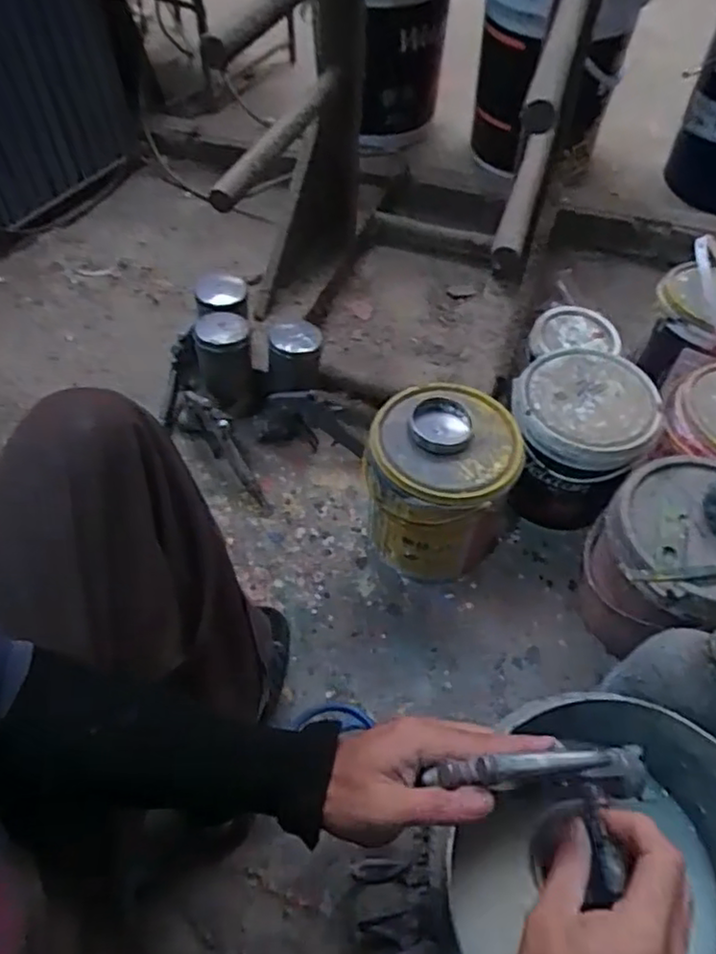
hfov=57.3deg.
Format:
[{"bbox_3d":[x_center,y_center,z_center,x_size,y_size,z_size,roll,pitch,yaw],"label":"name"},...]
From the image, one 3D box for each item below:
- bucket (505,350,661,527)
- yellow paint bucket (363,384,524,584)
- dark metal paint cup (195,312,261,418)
[{"bbox_3d":[0.287,-0.047,0.890,0.169,0.186,0.173,0,55,0],"label":"bucket"},{"bbox_3d":[0.105,0.017,0.837,0.173,0.212,0.168,0,55,0],"label":"yellow paint bucket"},{"bbox_3d":[-0.194,-0.155,0.995,0.081,0.192,0.071,-15,56,-10],"label":"dark metal paint cup"}]

